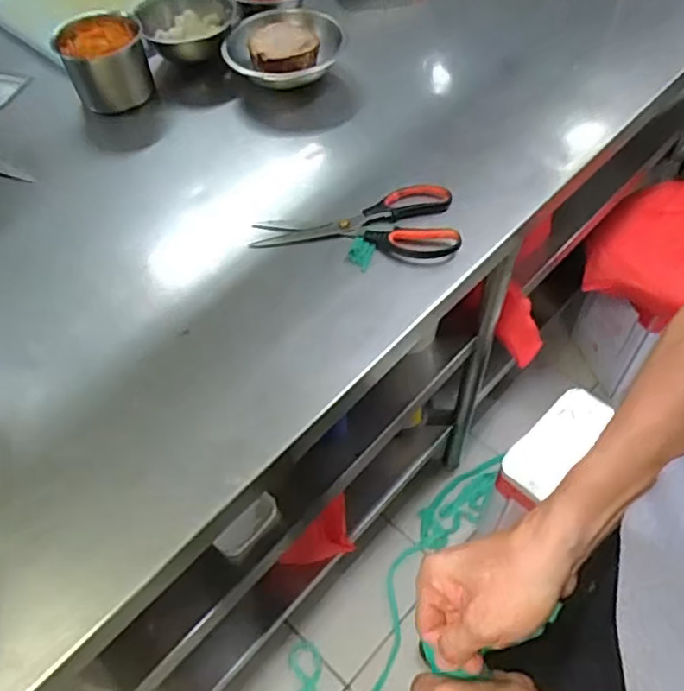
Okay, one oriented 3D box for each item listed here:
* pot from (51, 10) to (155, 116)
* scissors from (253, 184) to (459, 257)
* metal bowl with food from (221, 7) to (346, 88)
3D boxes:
[{"bbox_3d":[-0.334,-0.399,0.868,0.111,0.090,0.123,-23,58,-14],"label":"pot"},{"bbox_3d":[0.015,-0.144,0.716,0.233,0.019,0.108,-1,55,1],"label":"scissors"},{"bbox_3d":[-0.080,-0.419,0.883,0.164,0.061,0.158,-1,55,1],"label":"metal bowl with food"}]

